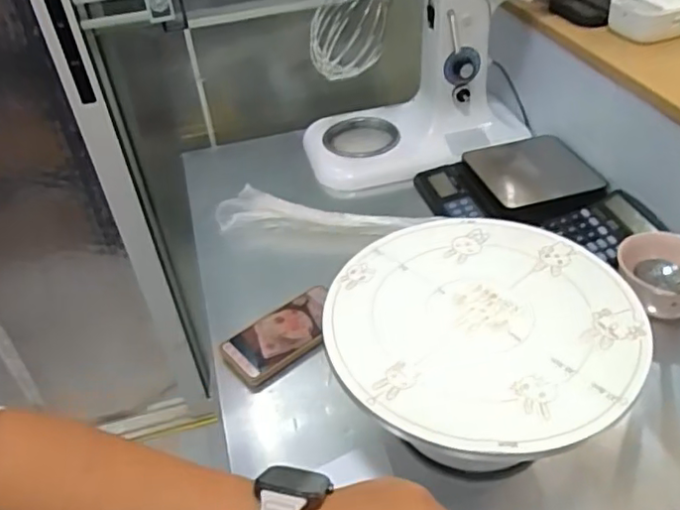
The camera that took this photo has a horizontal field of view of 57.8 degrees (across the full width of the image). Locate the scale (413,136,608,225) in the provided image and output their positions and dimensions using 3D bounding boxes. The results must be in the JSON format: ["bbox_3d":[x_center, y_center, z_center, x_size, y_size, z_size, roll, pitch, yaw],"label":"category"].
[{"bbox_3d":[0.262,-0.110,0.950,0.239,0.043,0.186,-14,40,-9],"label":"scale"}]

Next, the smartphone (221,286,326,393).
[{"bbox_3d":[-0.068,0.098,0.759,0.149,0.013,0.090,-29,48,-22],"label":"smartphone"}]

